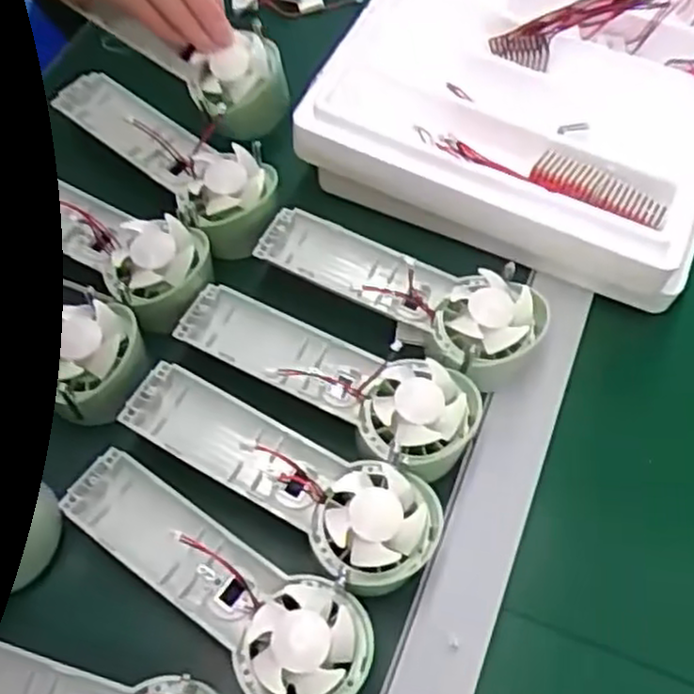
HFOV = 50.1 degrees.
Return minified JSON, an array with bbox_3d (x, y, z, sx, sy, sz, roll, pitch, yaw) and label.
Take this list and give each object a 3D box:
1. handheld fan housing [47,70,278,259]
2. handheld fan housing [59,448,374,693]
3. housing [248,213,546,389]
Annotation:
[{"bbox_3d":[-0.118,-0.130,0.494,0.181,0.034,0.061,39,67,18],"label":"handheld fan housing"},{"bbox_3d":[-0.069,0.113,0.359,0.171,0.032,0.061,27,64,13],"label":"handheld fan housing"},{"bbox_3d":[0.032,-0.039,0.443,0.174,0.034,0.062,32,65,16],"label":"housing"}]

